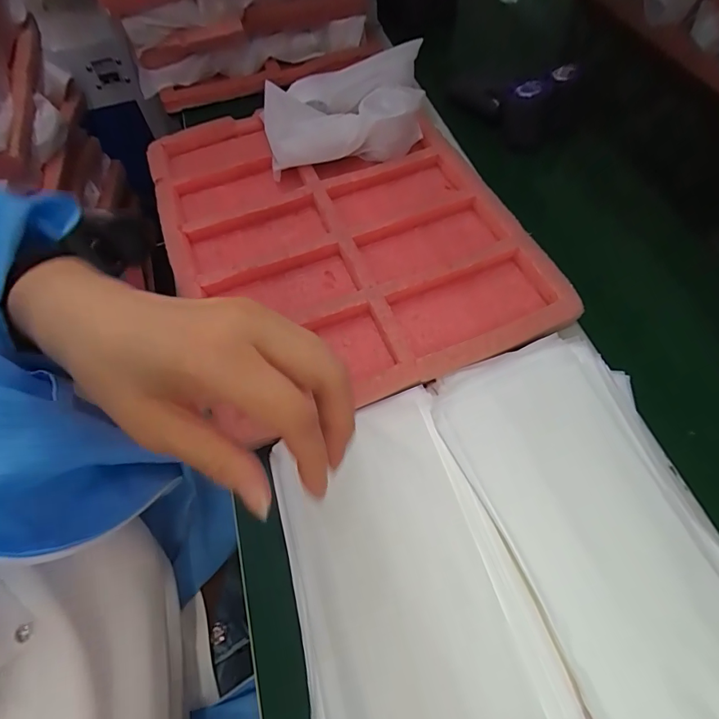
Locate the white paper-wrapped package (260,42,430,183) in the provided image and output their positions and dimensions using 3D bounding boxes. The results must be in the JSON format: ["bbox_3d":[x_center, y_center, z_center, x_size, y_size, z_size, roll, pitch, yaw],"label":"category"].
[{"bbox_3d":[-0.013,-0.292,0.505,0.193,0.060,0.130,-11,60,-2],"label":"white paper-wrapped package"}]

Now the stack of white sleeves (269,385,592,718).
[{"bbox_3d":[0.029,0.147,0.291,0.150,0.030,0.241,-15,60,-4],"label":"stack of white sleeves"}]

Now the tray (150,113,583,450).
[{"bbox_3d":[-0.026,-0.146,0.462,0.347,0.032,0.422,-17,60,-5],"label":"tray"}]

